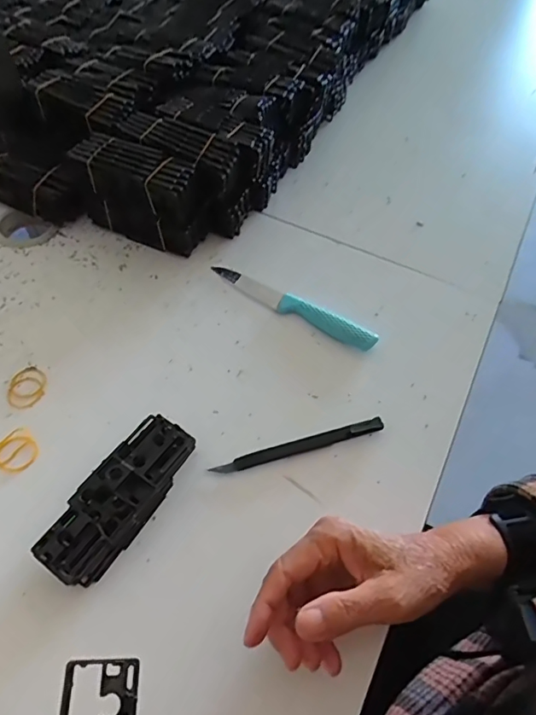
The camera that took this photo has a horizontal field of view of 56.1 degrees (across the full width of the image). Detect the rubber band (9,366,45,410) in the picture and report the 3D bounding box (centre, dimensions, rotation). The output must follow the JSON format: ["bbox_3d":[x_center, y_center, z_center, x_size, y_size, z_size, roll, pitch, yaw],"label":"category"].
[{"bbox_3d":[-0.208,0.025,0.432,0.030,0.004,0.041,-10,55,-9],"label":"rubber band"}]

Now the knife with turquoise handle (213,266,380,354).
[{"bbox_3d":[0.022,-0.054,0.494,0.179,0.014,0.021,29,58,18],"label":"knife with turquoise handle"}]

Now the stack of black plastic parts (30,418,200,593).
[{"bbox_3d":[-0.105,0.102,0.366,0.047,0.039,0.125,25,57,16],"label":"stack of black plastic parts"}]

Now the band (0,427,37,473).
[{"bbox_3d":[-0.200,0.074,0.397,0.031,0.008,0.034,1,54,-1],"label":"band"}]

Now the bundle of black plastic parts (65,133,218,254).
[{"bbox_3d":[-0.124,-0.163,0.517,0.136,0.087,0.050,17,55,10],"label":"bundle of black plastic parts"}]

